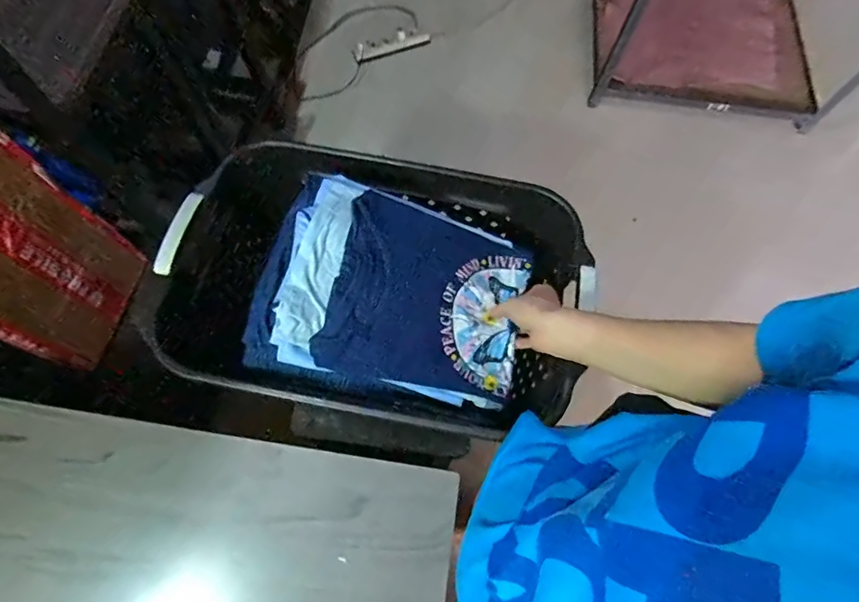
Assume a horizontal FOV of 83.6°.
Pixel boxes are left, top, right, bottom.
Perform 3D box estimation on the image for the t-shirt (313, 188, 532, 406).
[{"bbox_3d":[0.005,-0.002,0.640,0.254,0.016,0.235,18,73,-13],"label":"t-shirt"}]

